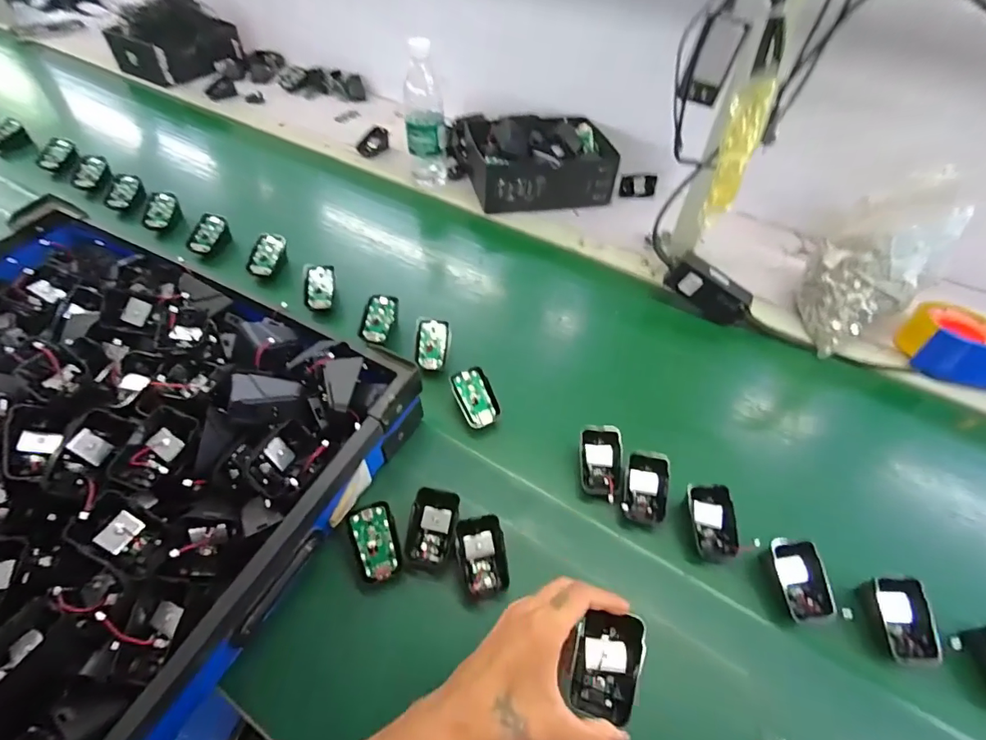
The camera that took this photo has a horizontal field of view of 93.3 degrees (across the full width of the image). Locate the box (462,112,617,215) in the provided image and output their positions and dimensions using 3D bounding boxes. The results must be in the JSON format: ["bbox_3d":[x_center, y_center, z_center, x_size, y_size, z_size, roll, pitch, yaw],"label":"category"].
[{"bbox_3d":[0.090,-0.382,0.850,0.250,0.085,0.181,-9,52,-10],"label":"box"}]

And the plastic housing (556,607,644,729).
[{"bbox_3d":[0.077,0.204,0.325,0.050,0.020,0.062,12,52,7],"label":"plastic housing"}]

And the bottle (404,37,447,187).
[{"bbox_3d":[-0.116,-0.429,0.789,0.066,0.200,0.055,-5,52,-7],"label":"bottle"}]

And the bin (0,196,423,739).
[{"bbox_3d":[-0.449,0.042,0.452,0.614,0.106,0.446,24,54,16],"label":"bin"}]

